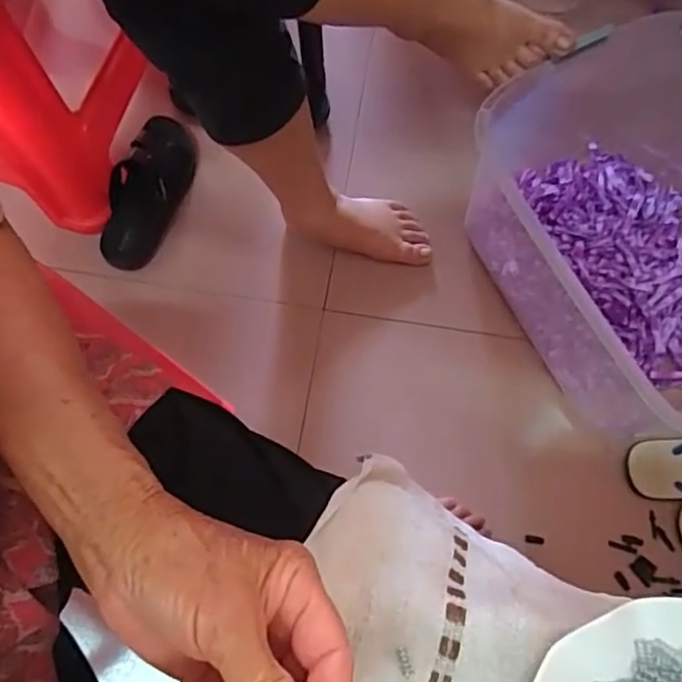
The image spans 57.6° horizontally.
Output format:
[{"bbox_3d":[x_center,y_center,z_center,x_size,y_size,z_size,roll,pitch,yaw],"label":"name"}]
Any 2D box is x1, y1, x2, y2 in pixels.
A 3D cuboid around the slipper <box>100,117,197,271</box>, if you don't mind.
[{"bbox_3d":[-0.294,-0.226,0.948,0.104,0.053,0.242,22,76,8],"label":"slipper"}]

